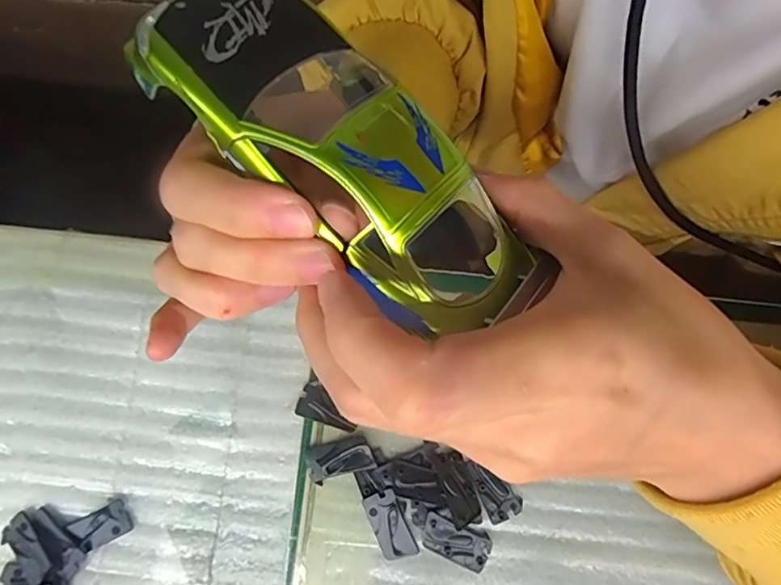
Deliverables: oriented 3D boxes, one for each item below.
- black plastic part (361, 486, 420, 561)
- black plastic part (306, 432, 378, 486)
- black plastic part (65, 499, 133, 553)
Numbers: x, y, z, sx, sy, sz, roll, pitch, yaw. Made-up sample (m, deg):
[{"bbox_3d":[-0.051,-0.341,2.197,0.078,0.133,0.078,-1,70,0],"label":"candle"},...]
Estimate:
[{"bbox_3d":[0.000,0.114,0.261,0.016,0.005,0.033,-25,81,-4],"label":"black plastic part"},{"bbox_3d":[-0.025,0.082,0.266,0.033,0.006,0.018,-18,80,-2],"label":"black plastic part"},{"bbox_3d":[-0.141,0.114,0.258,0.028,0.004,0.016,-28,81,-4],"label":"black plastic part"}]

